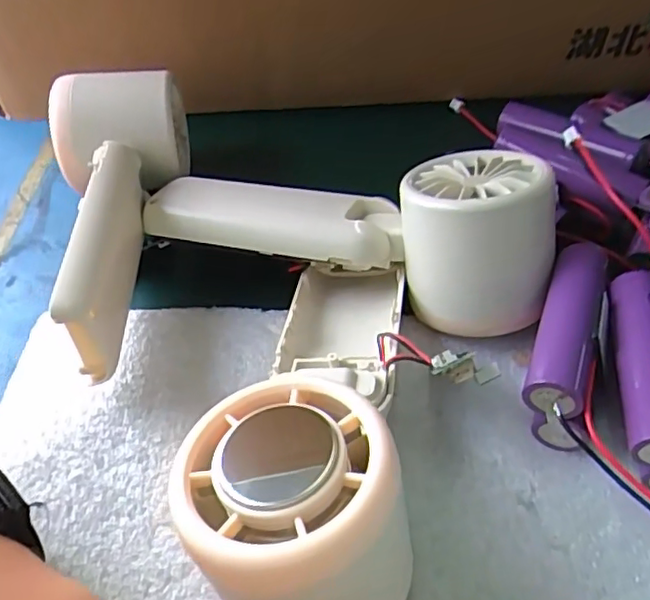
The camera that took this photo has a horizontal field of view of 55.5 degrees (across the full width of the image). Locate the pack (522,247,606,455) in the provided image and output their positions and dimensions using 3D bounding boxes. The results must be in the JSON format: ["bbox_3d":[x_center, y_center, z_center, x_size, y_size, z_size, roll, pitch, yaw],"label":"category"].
[{"bbox_3d":[0.084,0.014,0.217,0.021,0.035,0.071,16,54,16],"label":"pack"}]

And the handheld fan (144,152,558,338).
[{"bbox_3d":[0.007,-0.038,0.249,0.164,0.061,0.059,16,54,16],"label":"handheld fan"}]

